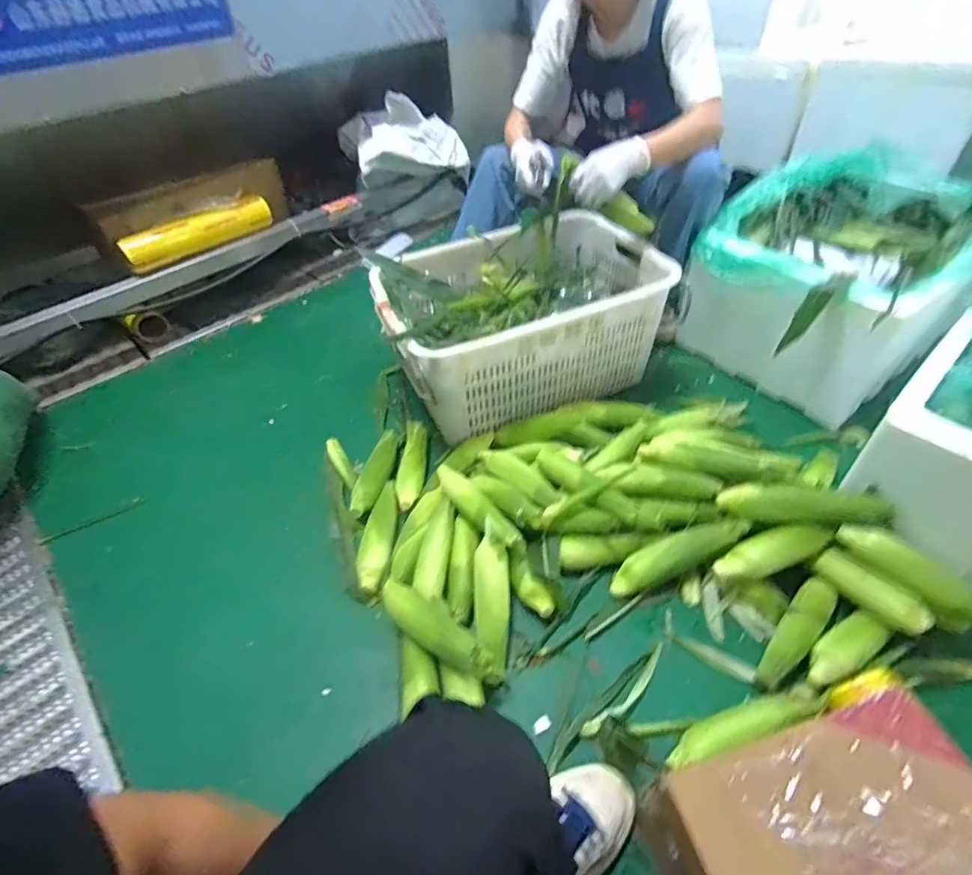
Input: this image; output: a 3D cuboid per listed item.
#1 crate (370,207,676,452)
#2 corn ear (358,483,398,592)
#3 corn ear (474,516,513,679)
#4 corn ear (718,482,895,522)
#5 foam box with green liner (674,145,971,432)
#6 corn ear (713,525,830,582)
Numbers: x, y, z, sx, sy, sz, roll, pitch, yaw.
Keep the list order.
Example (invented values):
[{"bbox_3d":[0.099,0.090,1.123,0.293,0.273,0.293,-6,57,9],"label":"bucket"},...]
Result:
[{"bbox_3d":[0.084,-0.283,1.181,0.618,0.252,0.431,-18,49,-13],"label":"crate"},{"bbox_3d":[-0.202,0.195,0.965,0.072,0.054,0.235,-4,47,0],"label":"corn ear"},{"bbox_3d":[0.012,0.266,0.847,0.070,0.055,0.255,-3,66,0],"label":"corn ear"},{"bbox_3d":[0.518,0.109,0.823,0.240,0.049,0.057,0,45,27],"label":"corn ear"},{"bbox_3d":[0.830,-0.383,1.202,0.662,0.333,0.470,-33,54,-25],"label":"foam box with green liner"},{"bbox_3d":[0.471,0.187,0.822,0.190,0.047,0.053,-23,47,9],"label":"corn ear"}]

